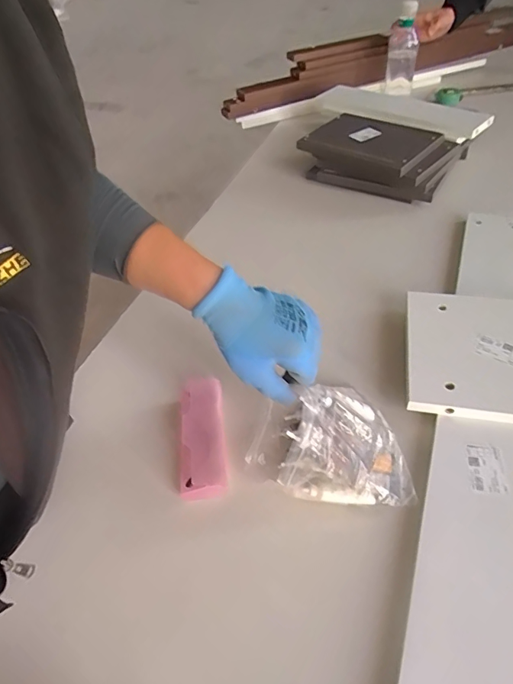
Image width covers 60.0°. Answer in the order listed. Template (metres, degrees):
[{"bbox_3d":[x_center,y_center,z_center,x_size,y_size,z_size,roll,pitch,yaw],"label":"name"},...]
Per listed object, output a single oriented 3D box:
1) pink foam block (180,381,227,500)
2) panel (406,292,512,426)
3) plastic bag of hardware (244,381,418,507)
[{"bbox_3d":[-0.067,0.114,0.547,0.054,0.033,0.157,-8,47,-2],"label":"pink foam block"},{"bbox_3d":[0.314,0.010,0.590,0.219,0.017,0.212,6,48,12],"label":"panel"},{"bbox_3d":[0.079,0.110,0.486,0.174,0.108,0.104,-5,47,2],"label":"plastic bag of hardware"}]

